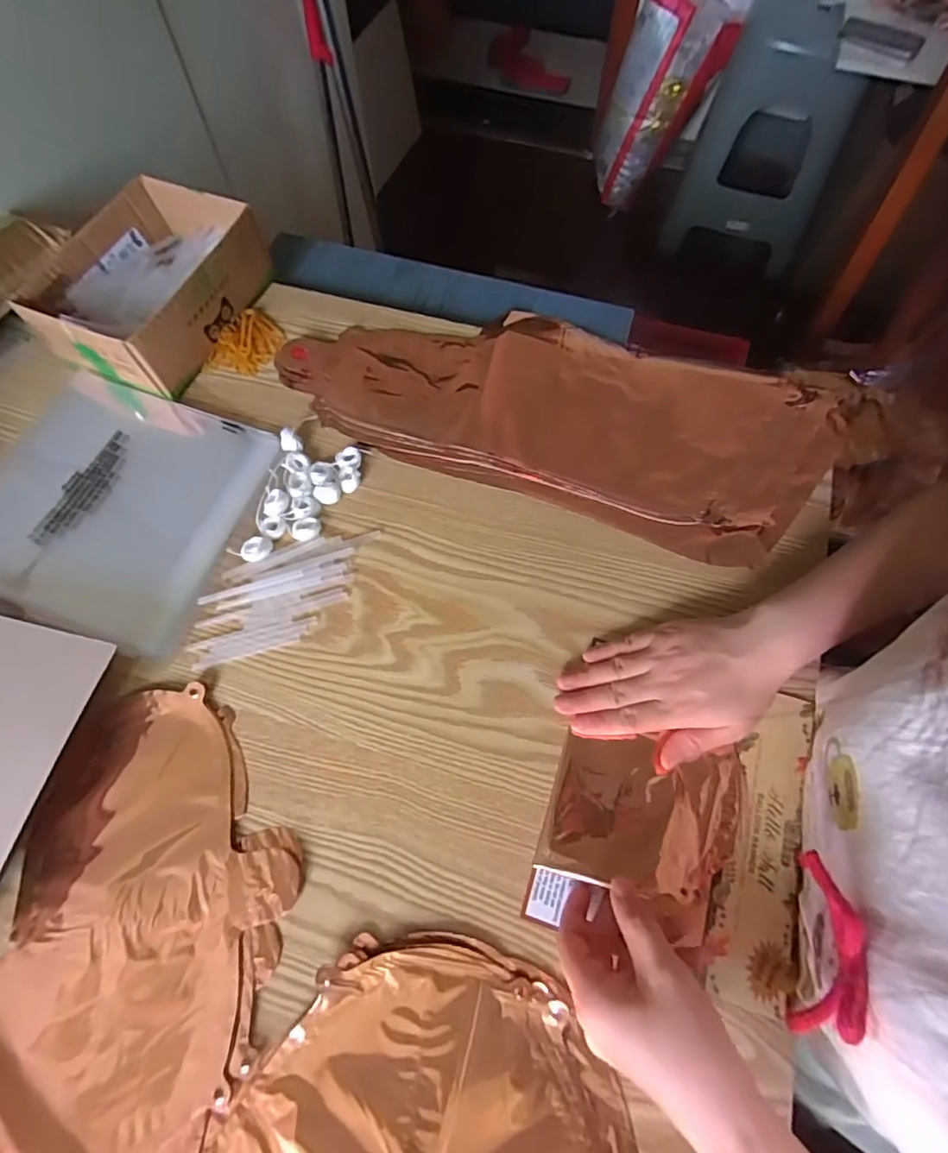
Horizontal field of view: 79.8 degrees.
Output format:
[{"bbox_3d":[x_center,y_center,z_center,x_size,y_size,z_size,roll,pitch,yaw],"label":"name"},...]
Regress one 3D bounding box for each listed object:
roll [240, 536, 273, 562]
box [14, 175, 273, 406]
[{"bbox_3d":[-0.170,-0.021,0.443,0.022,0.010,0.017,-10,67,-4],"label":"roll"},{"bbox_3d":[-0.296,-0.267,0.527,0.135,0.072,0.185,20,68,8],"label":"box"}]

